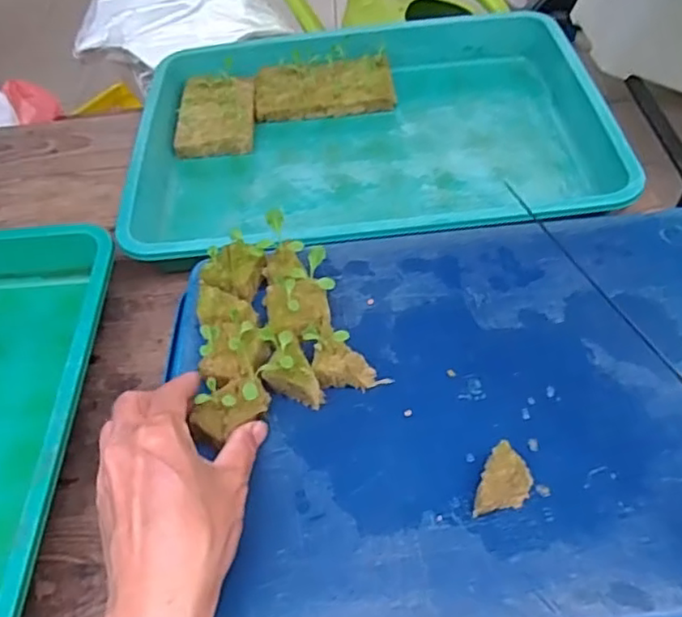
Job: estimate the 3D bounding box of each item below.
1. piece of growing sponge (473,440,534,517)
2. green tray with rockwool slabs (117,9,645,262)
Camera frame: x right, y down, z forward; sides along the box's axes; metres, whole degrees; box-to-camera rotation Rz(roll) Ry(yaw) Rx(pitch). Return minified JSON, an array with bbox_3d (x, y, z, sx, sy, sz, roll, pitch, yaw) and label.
[{"bbox_3d":[0.085,0.093,0.327,0.024,0.020,0.037,23,58,21],"label":"piece of growing sponge"},{"bbox_3d":[0.021,-0.152,0.573,0.404,0.055,0.303,-8,52,0],"label":"green tray with rockwool slabs"}]

